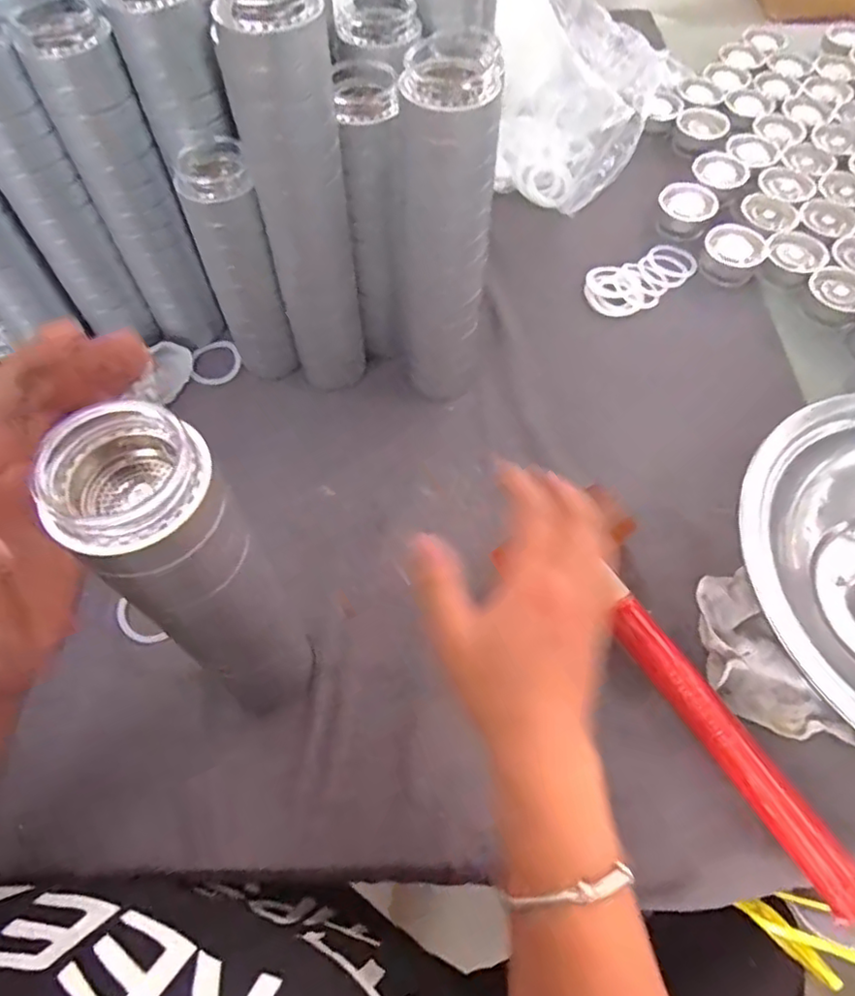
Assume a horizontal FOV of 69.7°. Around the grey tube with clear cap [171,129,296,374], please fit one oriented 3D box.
[{"bbox_3d":[-0.164,-0.200,0.546,0.057,0.202,0.055,-17,61,-9],"label":"grey tube with clear cap"}]

